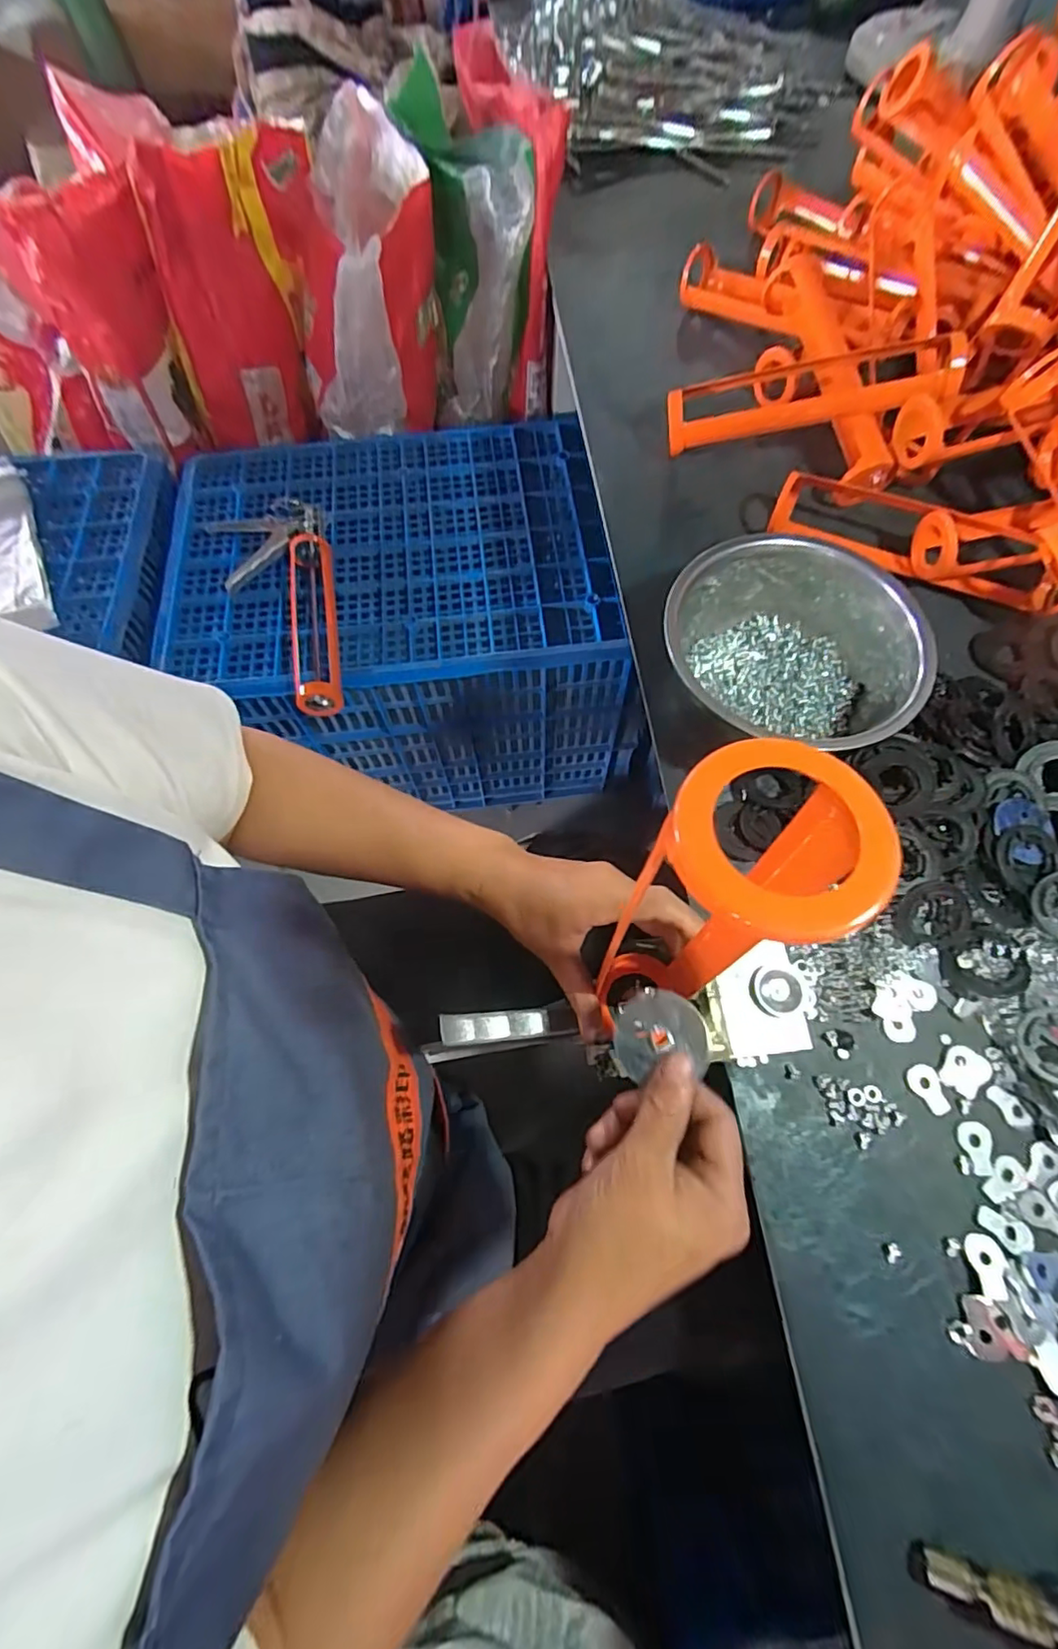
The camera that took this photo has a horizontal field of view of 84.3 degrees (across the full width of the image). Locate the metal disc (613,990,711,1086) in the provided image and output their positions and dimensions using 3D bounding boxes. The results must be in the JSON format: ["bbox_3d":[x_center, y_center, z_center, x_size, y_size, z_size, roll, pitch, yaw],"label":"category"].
[{"bbox_3d":[0.067,0.107,0.296,0.046,0.006,0.042,4,67,2],"label":"metal disc"}]

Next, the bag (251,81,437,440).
[{"bbox_3d":[-0.252,-0.813,0.872,0.217,0.245,0.377,-14,68,-5],"label":"bag"}]

